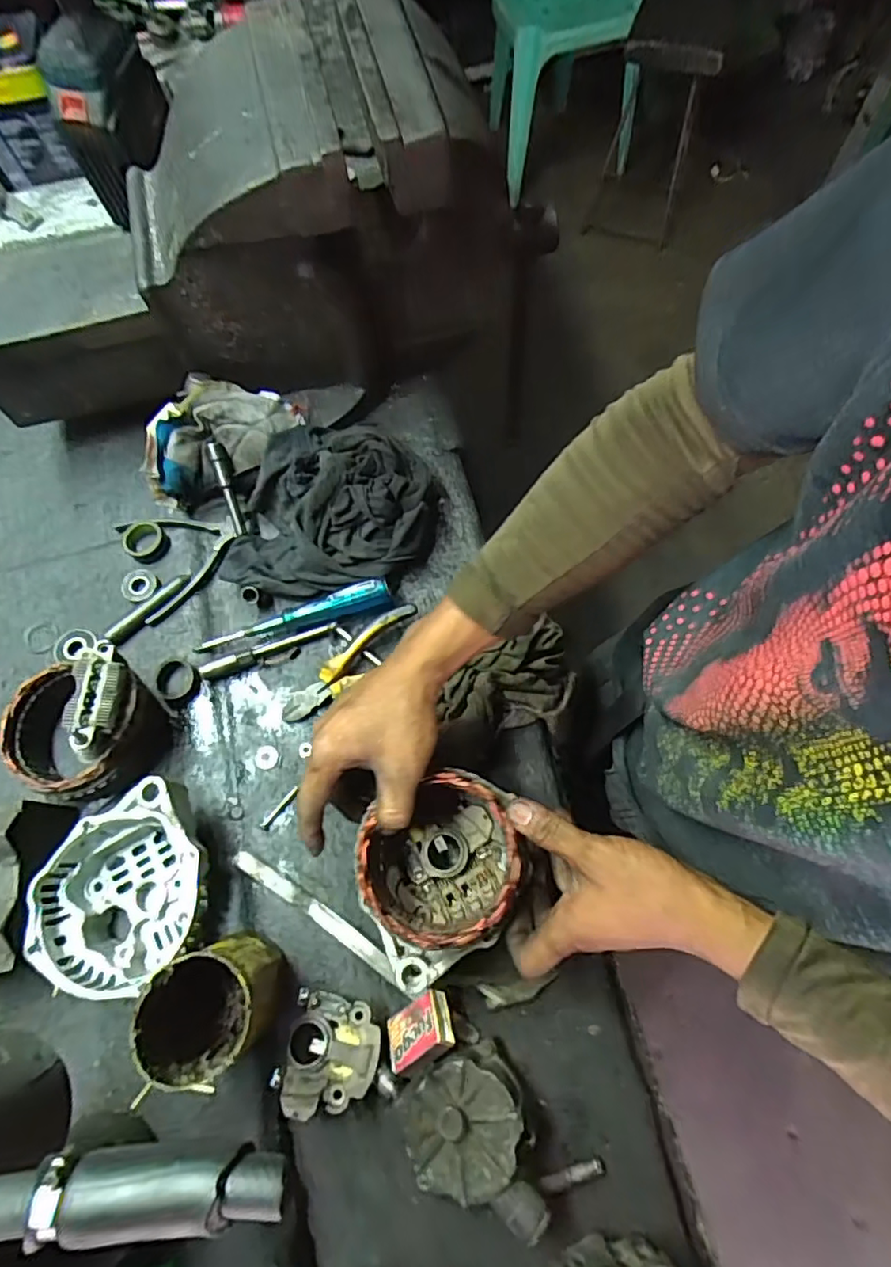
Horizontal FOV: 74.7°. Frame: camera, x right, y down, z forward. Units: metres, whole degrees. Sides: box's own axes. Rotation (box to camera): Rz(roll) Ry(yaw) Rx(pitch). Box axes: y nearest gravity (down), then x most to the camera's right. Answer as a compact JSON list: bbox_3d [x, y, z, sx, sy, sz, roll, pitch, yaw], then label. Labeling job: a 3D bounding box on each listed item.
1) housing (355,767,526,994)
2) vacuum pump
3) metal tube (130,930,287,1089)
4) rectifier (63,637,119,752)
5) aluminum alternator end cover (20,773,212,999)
[{"bbox_3d":[-0.002,0.170,0.430,0.118,0.078,0.119,-1,70,2],"label":"housing"},{"bbox_3d":[0.036,0.364,0.410,0.140,0.057,0.089,39,76,15],"label":"vacuum pump"},{"bbox_3d":[-0.162,0.261,0.408,0.069,0.103,0.081,38,76,14],"label":"metal tube"},{"bbox_3d":[-0.273,0.046,0.451,0.032,0.019,0.084,-4,70,1],"label":"rectifier"},{"bbox_3d":[-0.243,0.202,0.457,0.132,0.071,0.127,-28,72,-7],"label":"aluminum alternator end cover"}]

